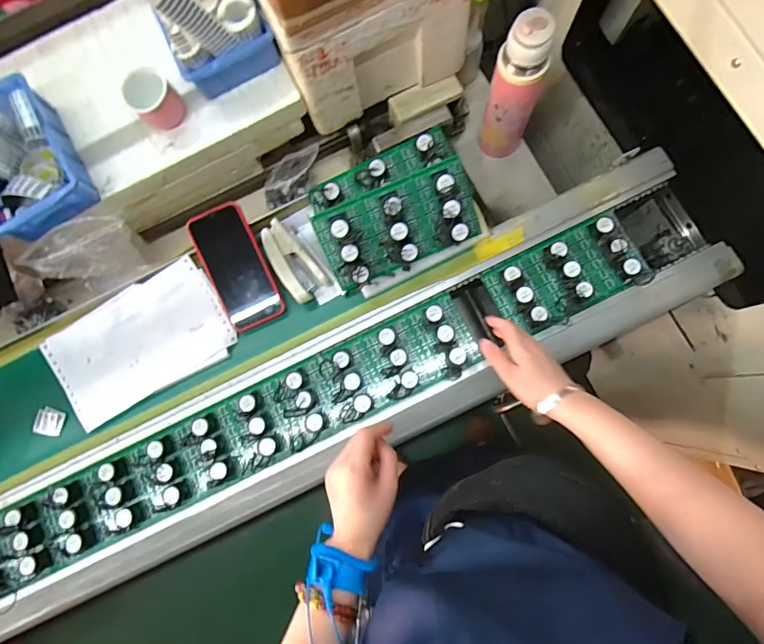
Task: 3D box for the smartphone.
[{"bbox_3d":[-0.197,-0.074,0.592,0.076,0.015,0.165,-23,93,1],"label":"smartphone"}]

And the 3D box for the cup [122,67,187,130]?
[{"bbox_3d":[-0.305,-0.298,0.597,0.054,0.068,0.059,-1,81,4],"label":"cup"}]

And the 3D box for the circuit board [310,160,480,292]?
[{"bbox_3d":[0.024,-0.119,0.551,0.197,0.037,0.104,-22,110,2],"label":"circuit board"}]

